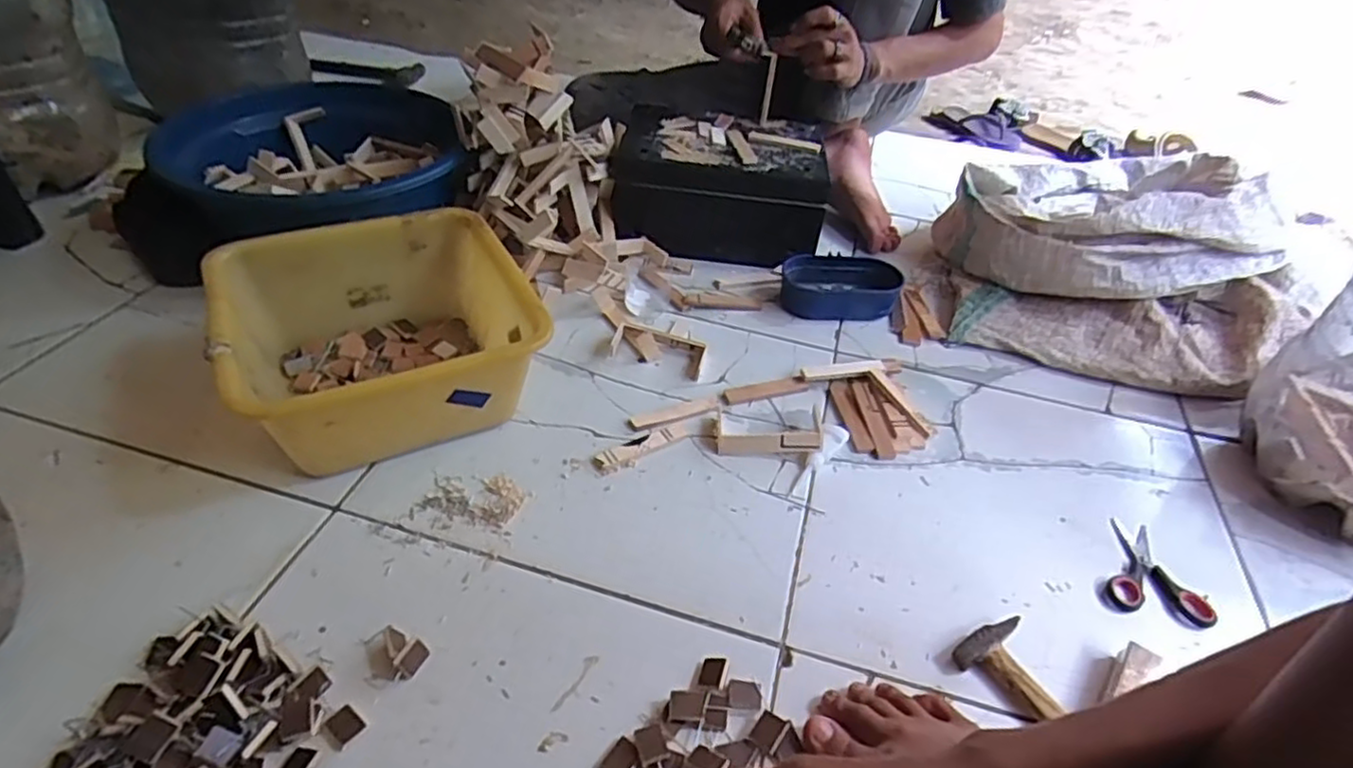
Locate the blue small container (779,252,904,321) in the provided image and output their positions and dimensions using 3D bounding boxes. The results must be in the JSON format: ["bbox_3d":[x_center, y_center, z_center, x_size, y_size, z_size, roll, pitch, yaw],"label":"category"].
[{"bbox_3d":[0.210,-0.122,0.913,0.154,0.054,0.083,3,41,-5],"label":"blue small container"}]

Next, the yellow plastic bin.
[{"bbox_3d":[-0.286,-0.040,0.694,0.259,0.130,0.252,-15,45,-24],"label":"yellow plastic bin"}]

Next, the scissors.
[{"bbox_3d":[0.423,0.166,0.636,0.089,0.010,0.104,14,41,8],"label":"scissors"}]

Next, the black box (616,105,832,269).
[{"bbox_3d":[0.059,-0.277,1.000,0.277,0.142,0.174,6,40,-1],"label":"black box"}]

